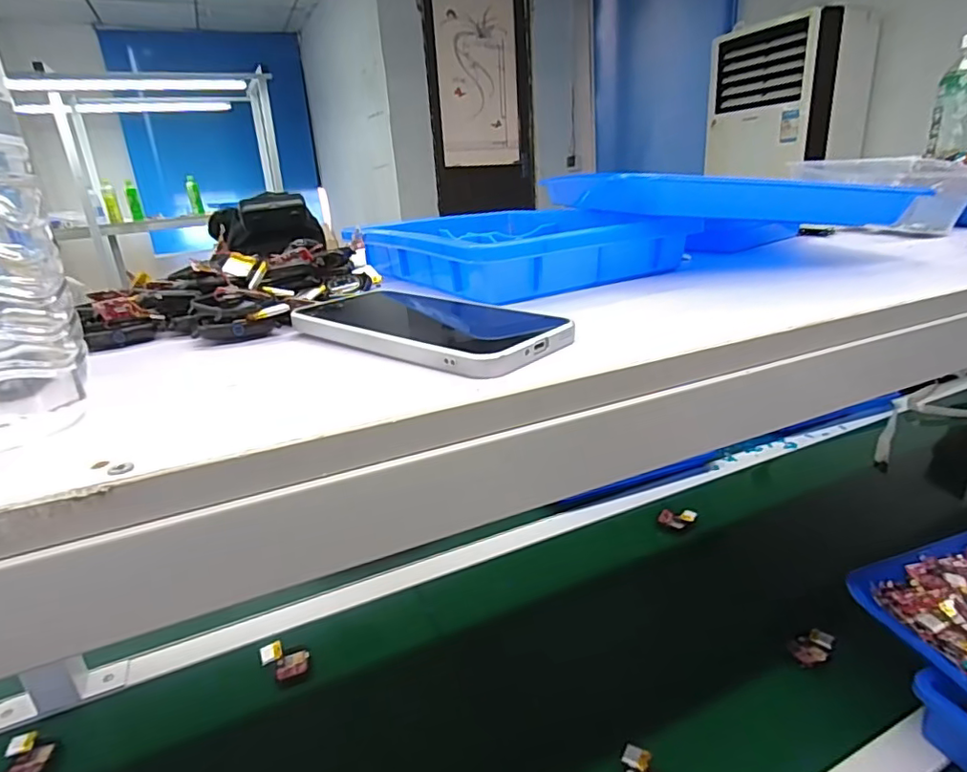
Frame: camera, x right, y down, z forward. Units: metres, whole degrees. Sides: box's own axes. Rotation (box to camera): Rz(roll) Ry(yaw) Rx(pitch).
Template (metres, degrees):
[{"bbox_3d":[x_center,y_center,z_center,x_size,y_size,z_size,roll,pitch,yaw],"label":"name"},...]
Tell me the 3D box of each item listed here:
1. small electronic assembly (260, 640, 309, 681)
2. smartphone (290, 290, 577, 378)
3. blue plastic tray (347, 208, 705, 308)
[{"bbox_3d":[-0.222,0.306,0.618,0.046,0.023,0.039,-14,22,-28],"label":"small electronic assembly"},{"bbox_3d":[-0.034,-0.030,0.304,0.154,0.011,0.068,12,25,37],"label":"smartphone"},{"bbox_3d":[0.025,-0.117,0.470,0.236,0.049,0.197,-14,22,-28],"label":"blue plastic tray"}]

